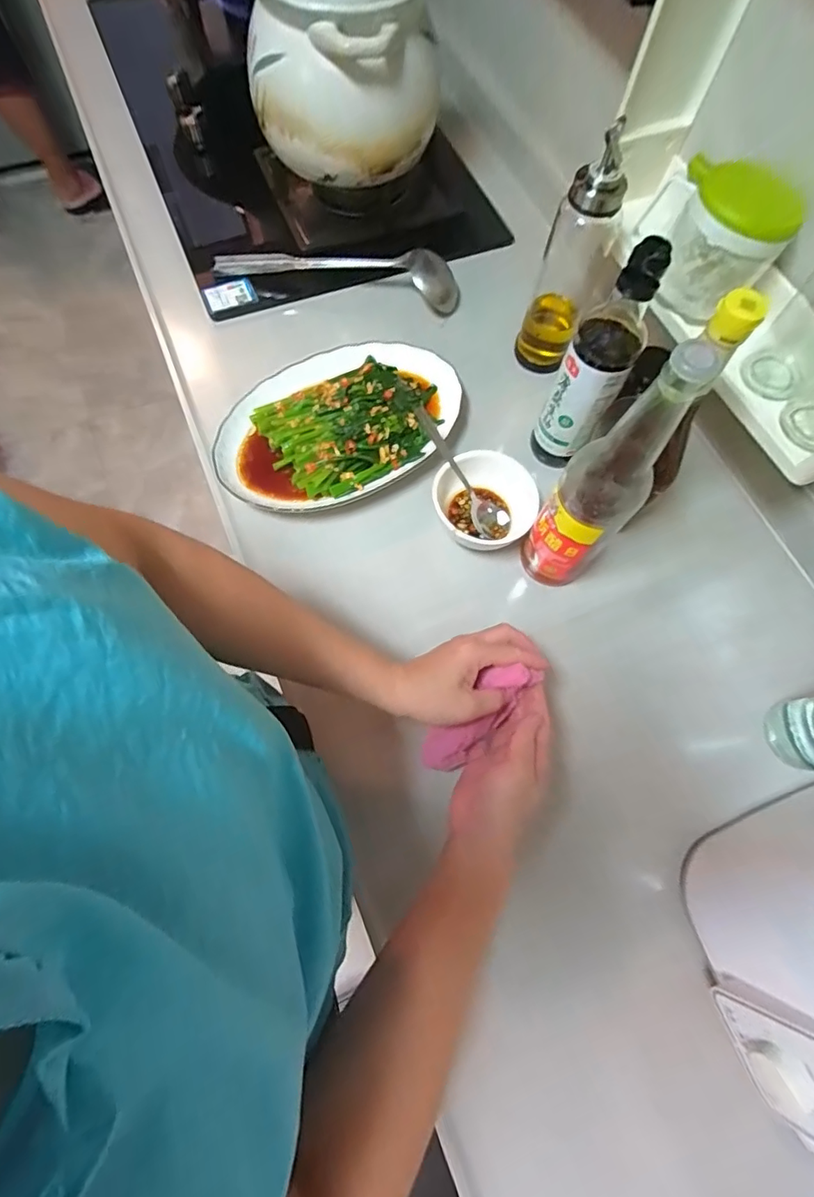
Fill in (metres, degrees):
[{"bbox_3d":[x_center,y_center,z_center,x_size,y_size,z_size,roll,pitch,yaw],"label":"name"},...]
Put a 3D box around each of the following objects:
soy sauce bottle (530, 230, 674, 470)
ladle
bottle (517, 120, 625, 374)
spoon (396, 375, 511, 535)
[{"bbox_3d":[0.180,-0.215,0.497,0.057,0.243,0.053,32,72,8],"label":"soy sauce bottle"},{"bbox_3d":[-0.092,-0.442,0.663,0.326,0.044,0.063,10,70,1],"label":"ladle"},{"bbox_3d":[0.182,-0.363,0.552,0.066,0.238,0.054,24,71,6],"label":"bottle"},{"bbox_3d":[0.045,-0.165,0.570,0.030,0.038,0.225,-29,75,-12],"label":"spoon"}]

